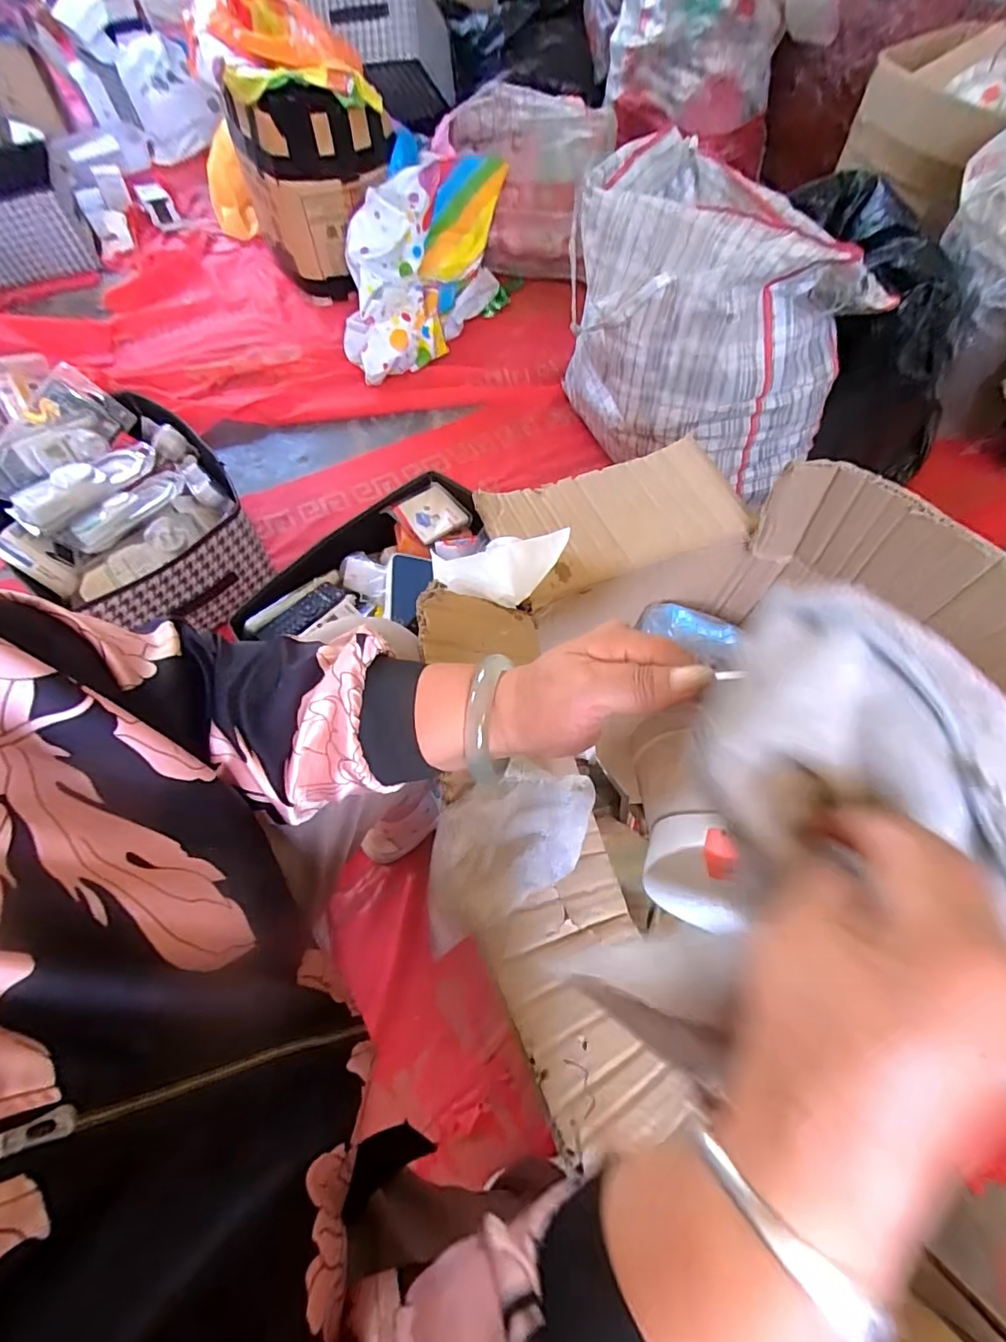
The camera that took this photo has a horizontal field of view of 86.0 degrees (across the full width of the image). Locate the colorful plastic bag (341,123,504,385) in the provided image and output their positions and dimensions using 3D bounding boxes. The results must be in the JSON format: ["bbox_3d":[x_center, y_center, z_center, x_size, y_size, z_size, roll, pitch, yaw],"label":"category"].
[{"bbox_3d":[-0.214,-0.953,1.284,0.351,0.229,0.579,8,62,4],"label":"colorful plastic bag"}]

